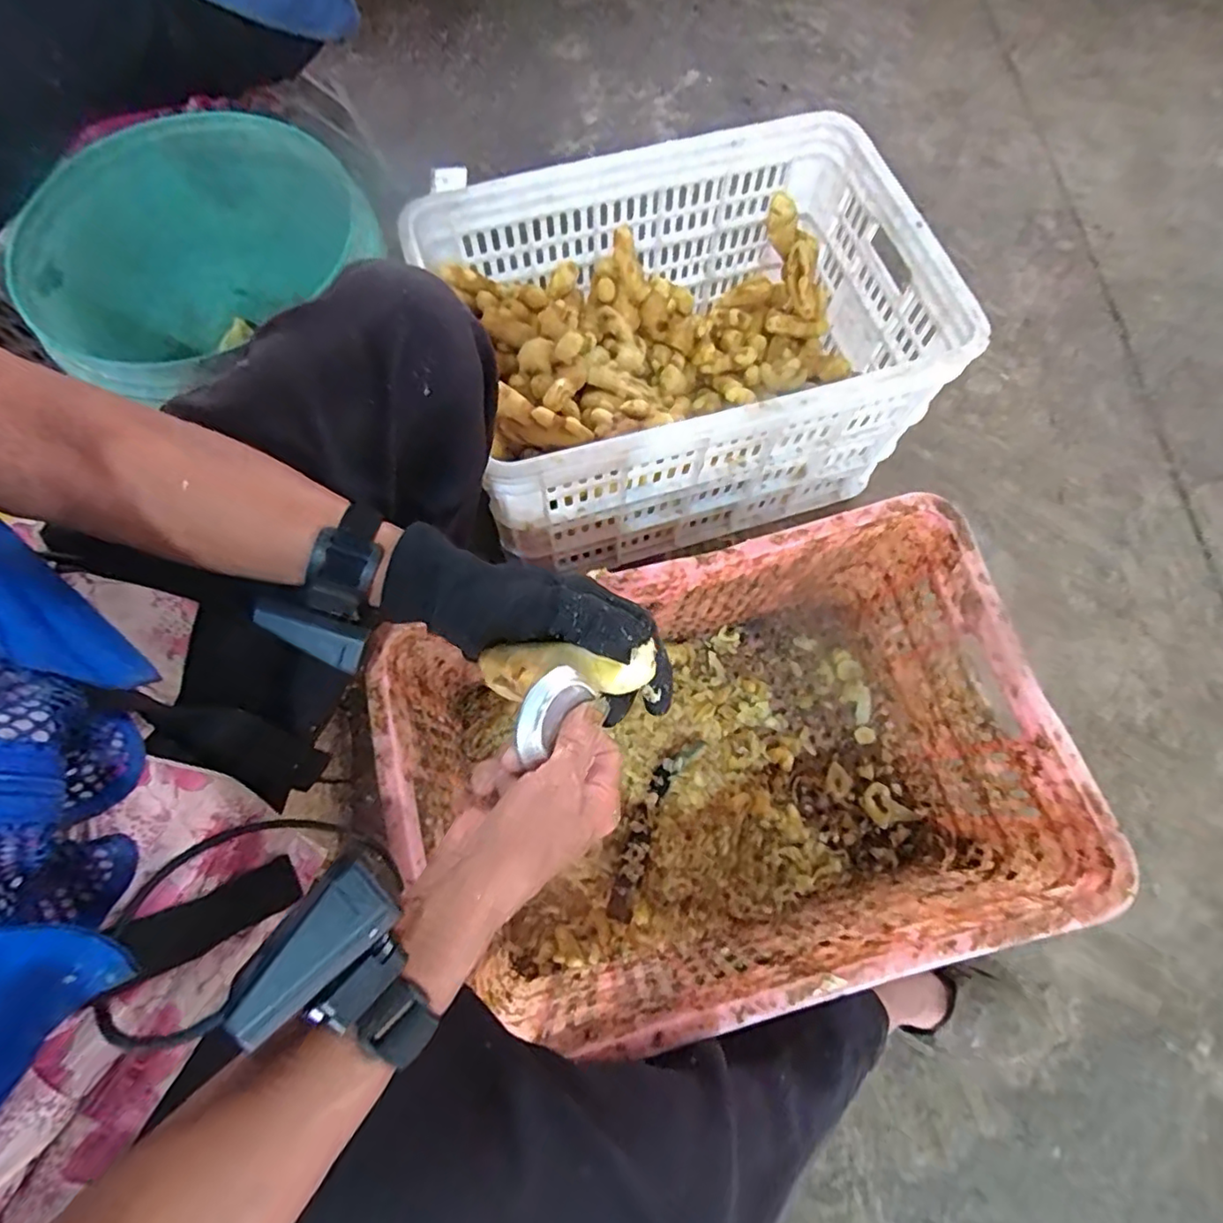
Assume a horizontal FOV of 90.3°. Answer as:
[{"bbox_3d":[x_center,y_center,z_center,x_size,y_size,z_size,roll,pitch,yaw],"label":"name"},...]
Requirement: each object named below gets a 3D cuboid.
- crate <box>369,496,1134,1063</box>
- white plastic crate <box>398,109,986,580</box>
[{"bbox_3d":[0.111,0.155,0.608,0.495,0.277,0.347,-15,73,-5],"label":"crate"},{"bbox_3d":[0.079,-0.308,0.740,0.520,0.262,0.395,-23,75,-7],"label":"white plastic crate"}]

